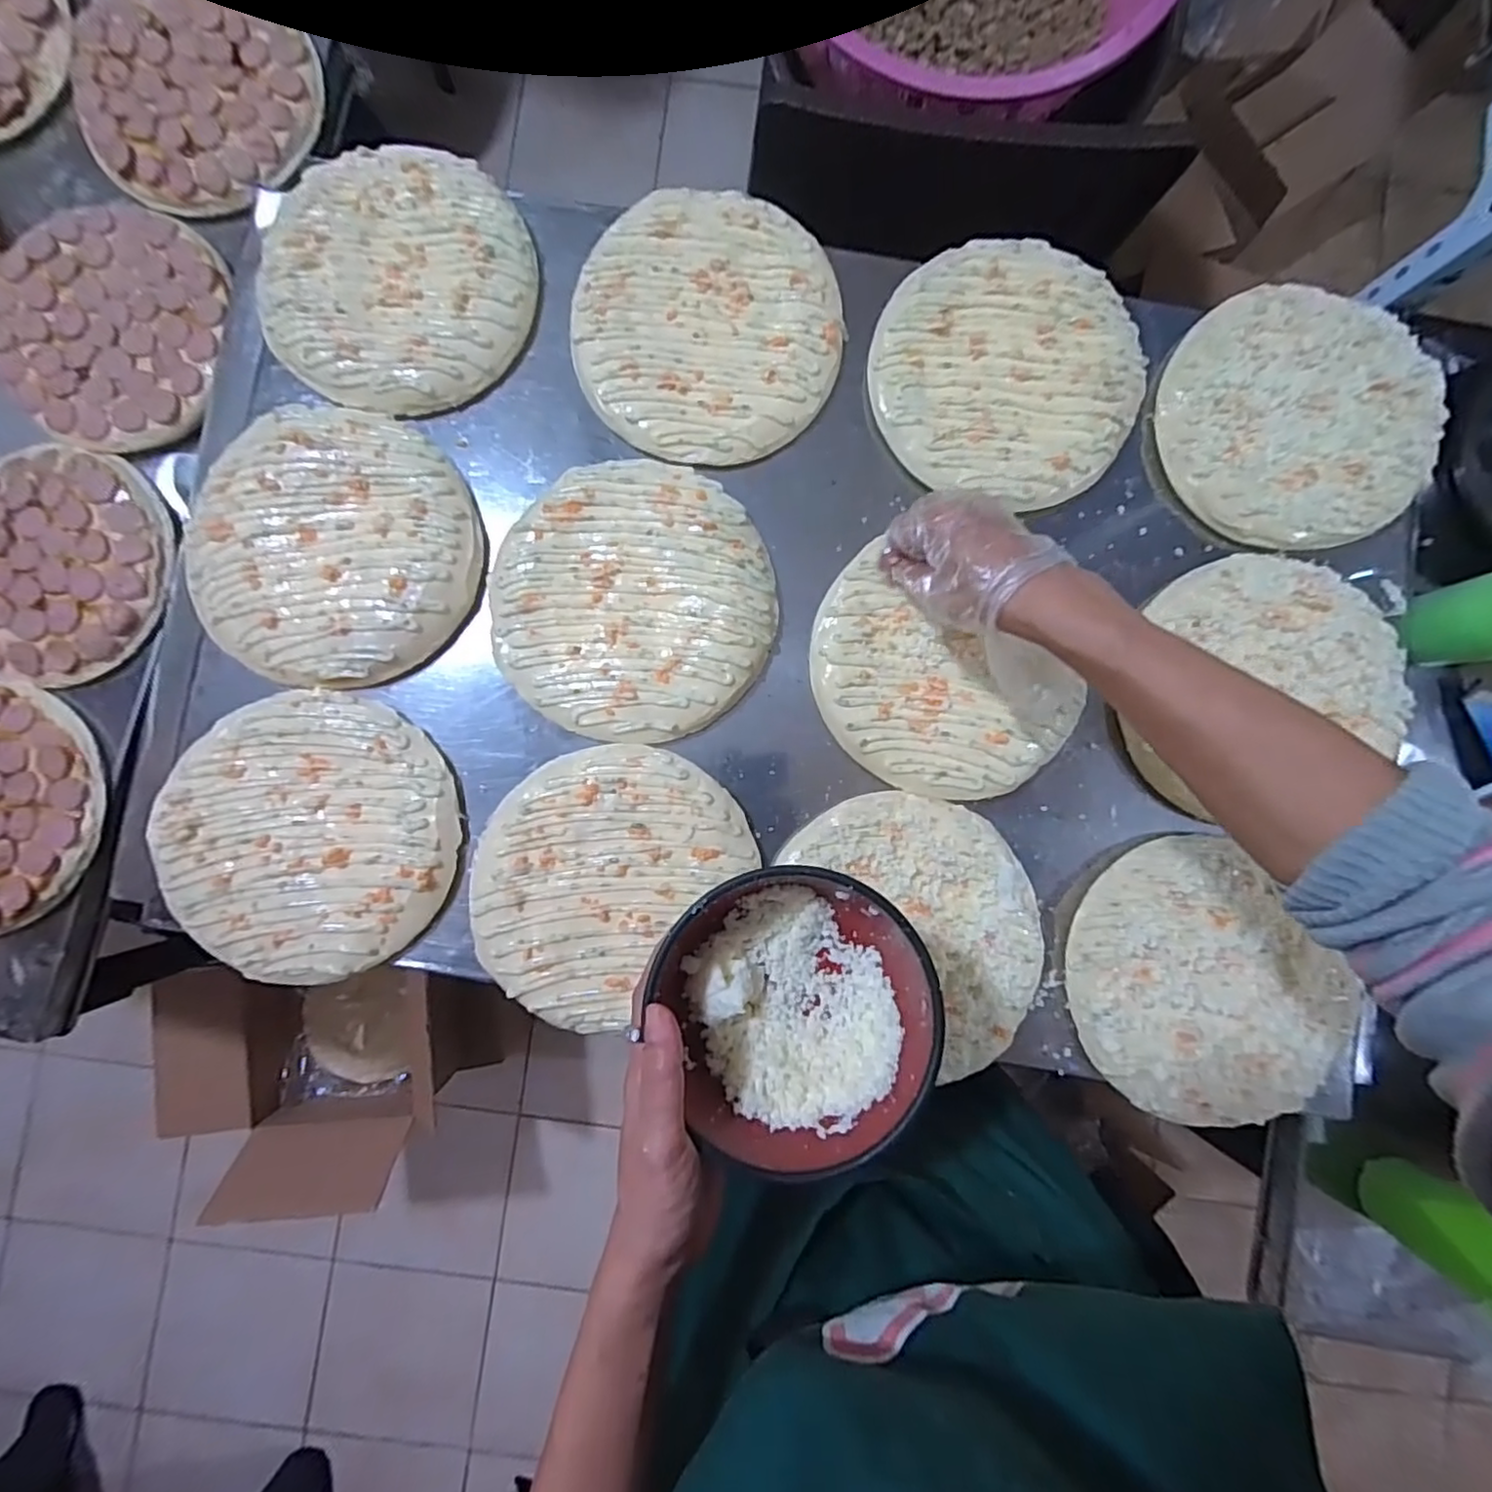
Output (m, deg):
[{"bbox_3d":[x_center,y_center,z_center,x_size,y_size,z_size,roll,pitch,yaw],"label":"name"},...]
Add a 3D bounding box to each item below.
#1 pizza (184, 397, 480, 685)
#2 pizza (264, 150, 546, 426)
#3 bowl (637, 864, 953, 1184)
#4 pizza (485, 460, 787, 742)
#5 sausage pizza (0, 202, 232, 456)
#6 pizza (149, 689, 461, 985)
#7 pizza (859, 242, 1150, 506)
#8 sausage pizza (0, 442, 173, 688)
[{"bbox_3d":[-0.295,-0.146,0.469,0.187,0.035,0.196,0,87,-1],"label":"pizza"},{"bbox_3d":[-0.260,-0.349,0.479,0.186,0.018,0.194,0,88,-4],"label":"pizza"},{"bbox_3d":[0.026,0.133,0.339,0.130,0.063,0.139,0,85,0],"label":"bowl"},{"bbox_3d":[-0.082,-0.109,0.474,0.202,0.014,0.201,0,87,-1],"label":"pizza"},{"bbox_3d":[-0.528,-0.354,0.539,0.189,0.027,0.200,0,87,-1],"label":"sausage pizza"},{"bbox_3d":[-0.310,0.064,0.455,0.192,0.022,0.196,-3,87,-2],"label":"pizza"},{"bbox_3d":[0.196,-0.283,0.490,0.199,0.029,0.185,0,87,-1],"label":"pizza"},{"bbox_3d":[-0.578,-0.152,0.525,0.194,0.014,0.189,12,87,-1],"label":"sausage pizza"}]

